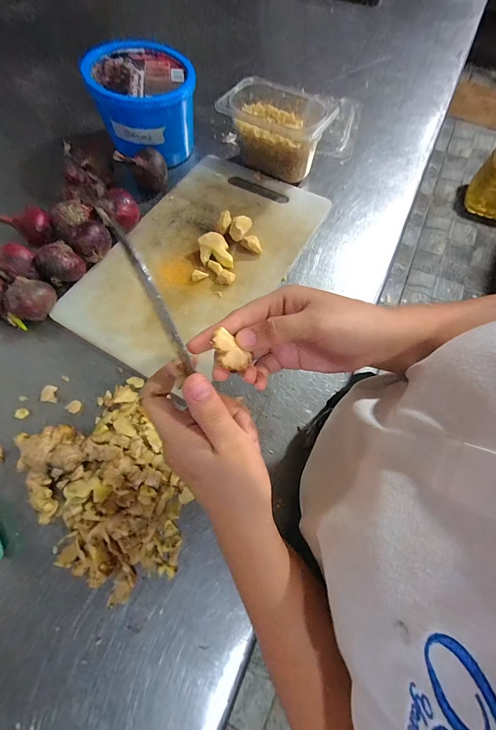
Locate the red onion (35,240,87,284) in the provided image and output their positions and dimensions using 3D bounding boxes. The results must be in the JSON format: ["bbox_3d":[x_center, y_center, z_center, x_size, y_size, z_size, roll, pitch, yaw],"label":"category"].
[{"bbox_3d":[-0.258,-0.136,0.435,0.051,0.049,0.049,1,67,-1],"label":"red onion"}]

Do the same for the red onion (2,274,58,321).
[{"bbox_3d":[-0.281,-0.083,0.412,0.055,0.053,0.043,-41,74,-17],"label":"red onion"}]

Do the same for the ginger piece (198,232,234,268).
[{"bbox_3d":[-0.048,-0.167,0.459,0.043,0.019,0.056,-10,68,-6],"label":"ginger piece"}]

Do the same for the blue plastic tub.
[{"bbox_3d":[-0.168,-0.428,0.525,0.151,0.118,0.151,1,67,-1],"label":"blue plastic tub"}]

